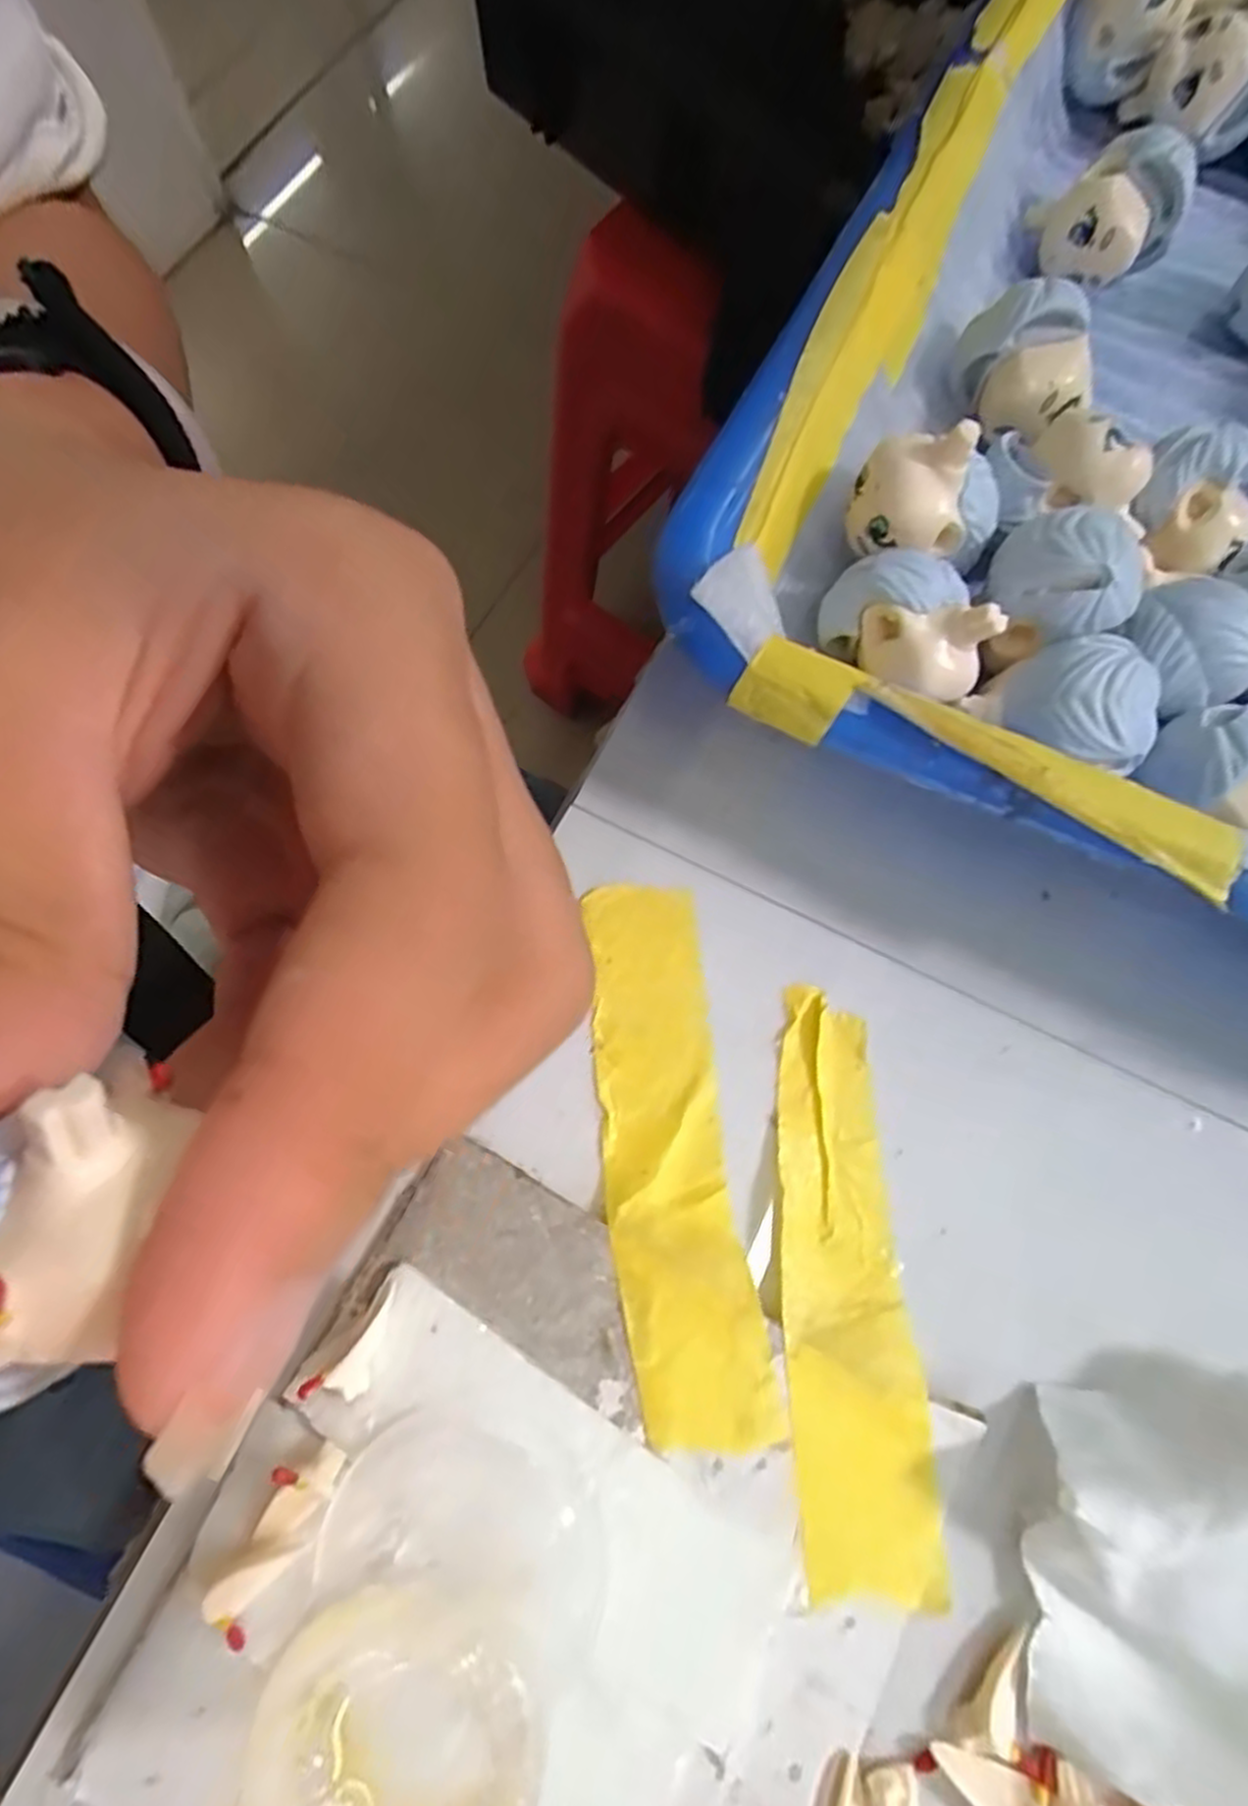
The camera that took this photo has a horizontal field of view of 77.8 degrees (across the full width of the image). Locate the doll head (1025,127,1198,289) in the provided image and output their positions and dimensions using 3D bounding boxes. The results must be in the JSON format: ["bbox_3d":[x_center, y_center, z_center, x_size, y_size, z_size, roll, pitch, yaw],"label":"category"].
[{"bbox_3d":[0.103,-0.142,0.162,0.028,0.025,0.019,-2,73,-1],"label":"doll head"}]

